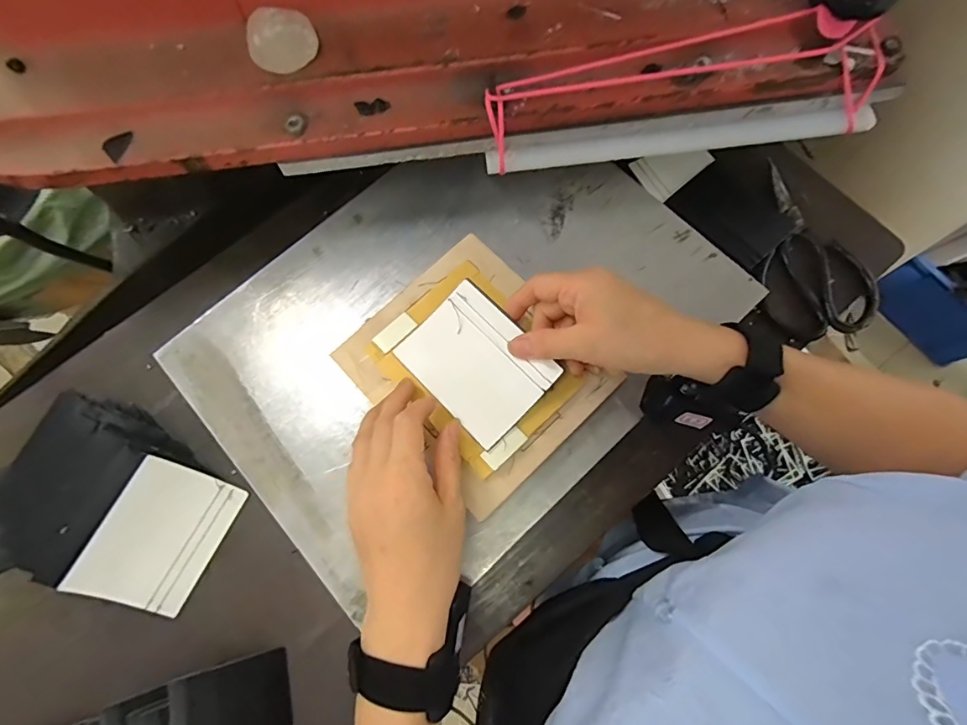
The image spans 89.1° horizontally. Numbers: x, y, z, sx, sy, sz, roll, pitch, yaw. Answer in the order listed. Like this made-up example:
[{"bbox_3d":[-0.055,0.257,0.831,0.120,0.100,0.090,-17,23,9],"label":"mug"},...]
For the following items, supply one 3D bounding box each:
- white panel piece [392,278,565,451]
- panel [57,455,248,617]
[{"bbox_3d":[-0.005,-0.001,0.375,0.082,0.005,0.106,-45,76,0],"label":"white panel piece"},{"bbox_3d":[-0.251,0.136,0.385,0.082,0.004,0.106,36,75,-31],"label":"panel"}]

